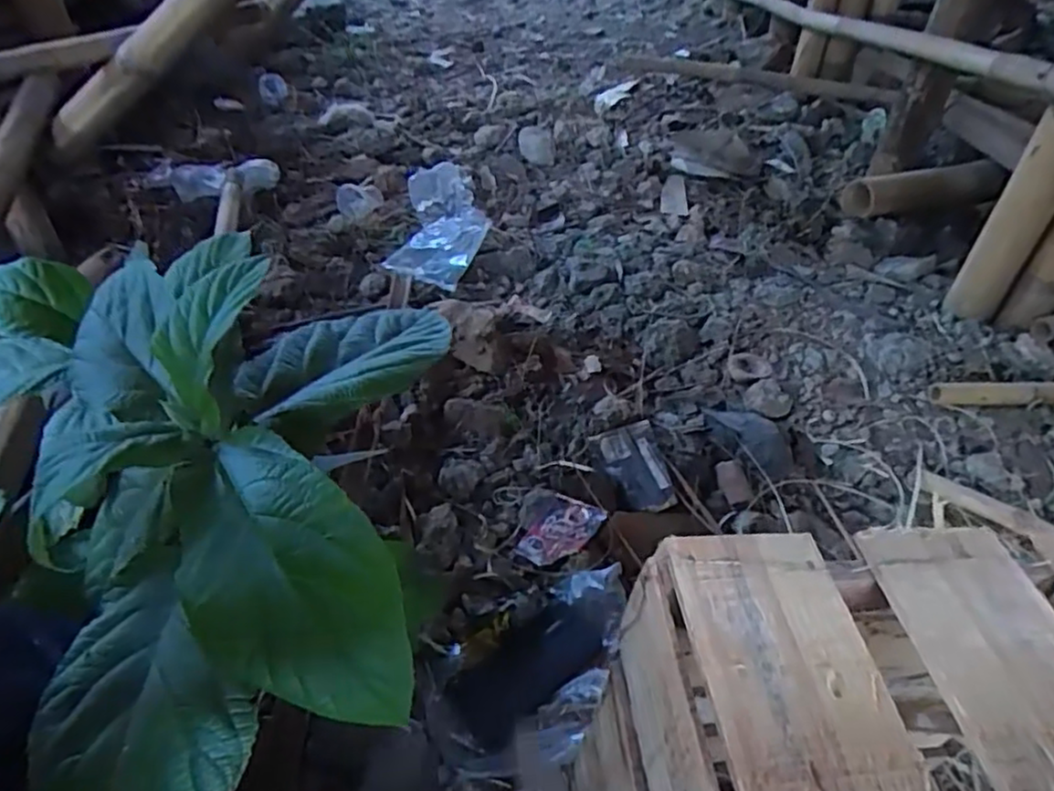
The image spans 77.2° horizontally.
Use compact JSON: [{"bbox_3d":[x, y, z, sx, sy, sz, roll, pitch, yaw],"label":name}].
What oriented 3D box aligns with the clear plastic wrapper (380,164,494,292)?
[{"bbox_3d":[-0.168,-0.362,1.363,0.178,0.066,0.434,7,43,1],"label":"clear plastic wrapper"}]

